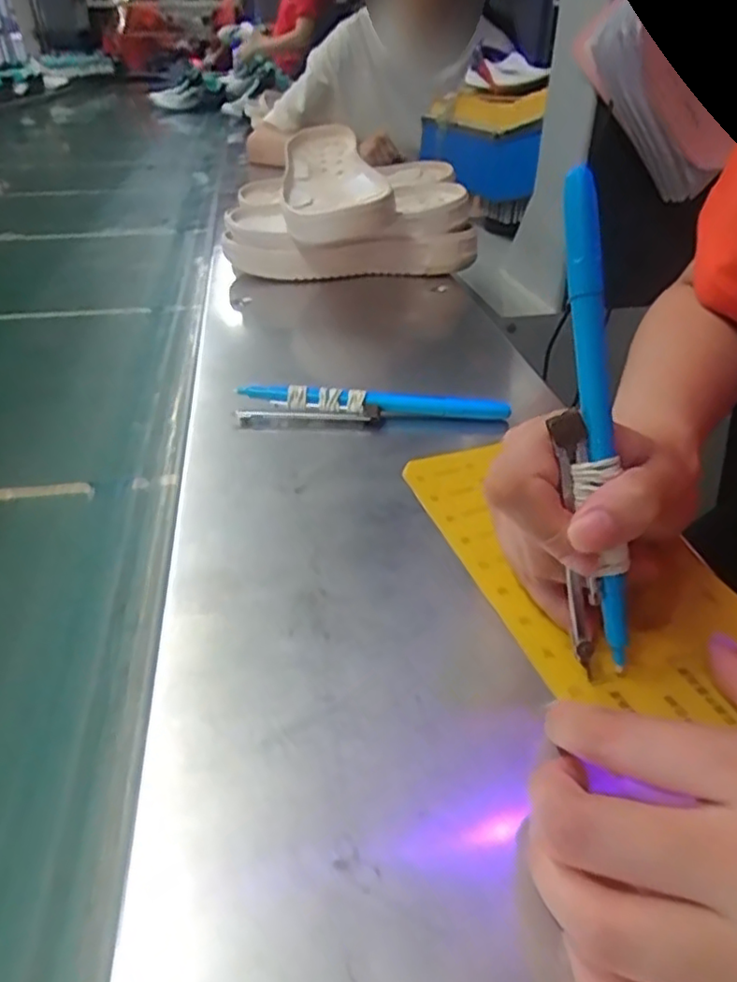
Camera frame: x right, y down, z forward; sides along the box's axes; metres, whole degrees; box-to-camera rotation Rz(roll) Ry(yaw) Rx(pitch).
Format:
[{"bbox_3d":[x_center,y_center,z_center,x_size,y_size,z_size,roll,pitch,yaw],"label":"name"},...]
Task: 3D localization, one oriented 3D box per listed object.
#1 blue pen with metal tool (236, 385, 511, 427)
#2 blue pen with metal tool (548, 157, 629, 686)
[{"bbox_3d":[0.001,-0.051,0.394,0.162,0.020,0.020,1,34,3],"label":"blue pen with metal tool"},{"bbox_3d":[0.074,-0.020,0.219,0.021,0.165,0.007,-7,9,-6],"label":"blue pen with metal tool"}]

